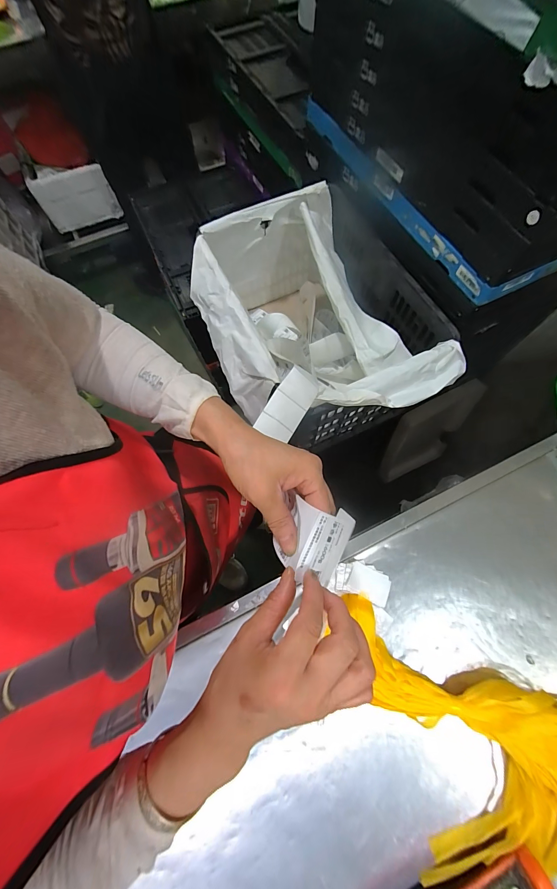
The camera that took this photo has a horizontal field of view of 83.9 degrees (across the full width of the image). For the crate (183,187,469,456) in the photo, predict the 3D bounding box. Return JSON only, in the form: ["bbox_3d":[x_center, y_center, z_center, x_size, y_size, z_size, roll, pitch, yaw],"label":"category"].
[{"bbox_3d":[0.059,-0.246,0.686,0.381,0.298,0.515,-24,73,-6],"label":"crate"}]

